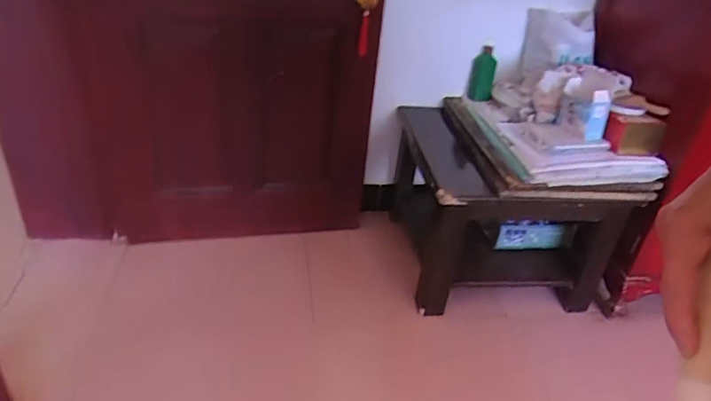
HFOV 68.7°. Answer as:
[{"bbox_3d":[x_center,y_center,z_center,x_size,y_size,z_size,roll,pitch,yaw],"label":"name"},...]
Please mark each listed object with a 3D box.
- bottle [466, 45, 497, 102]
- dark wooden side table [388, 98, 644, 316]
[{"bbox_3d":[0.391,-0.387,1.603,0.077,0.173,0.057,14,32,13],"label":"bottle"},{"bbox_3d":[0.425,0.011,1.639,0.573,0.440,0.578,0,32,-9],"label":"dark wooden side table"}]

